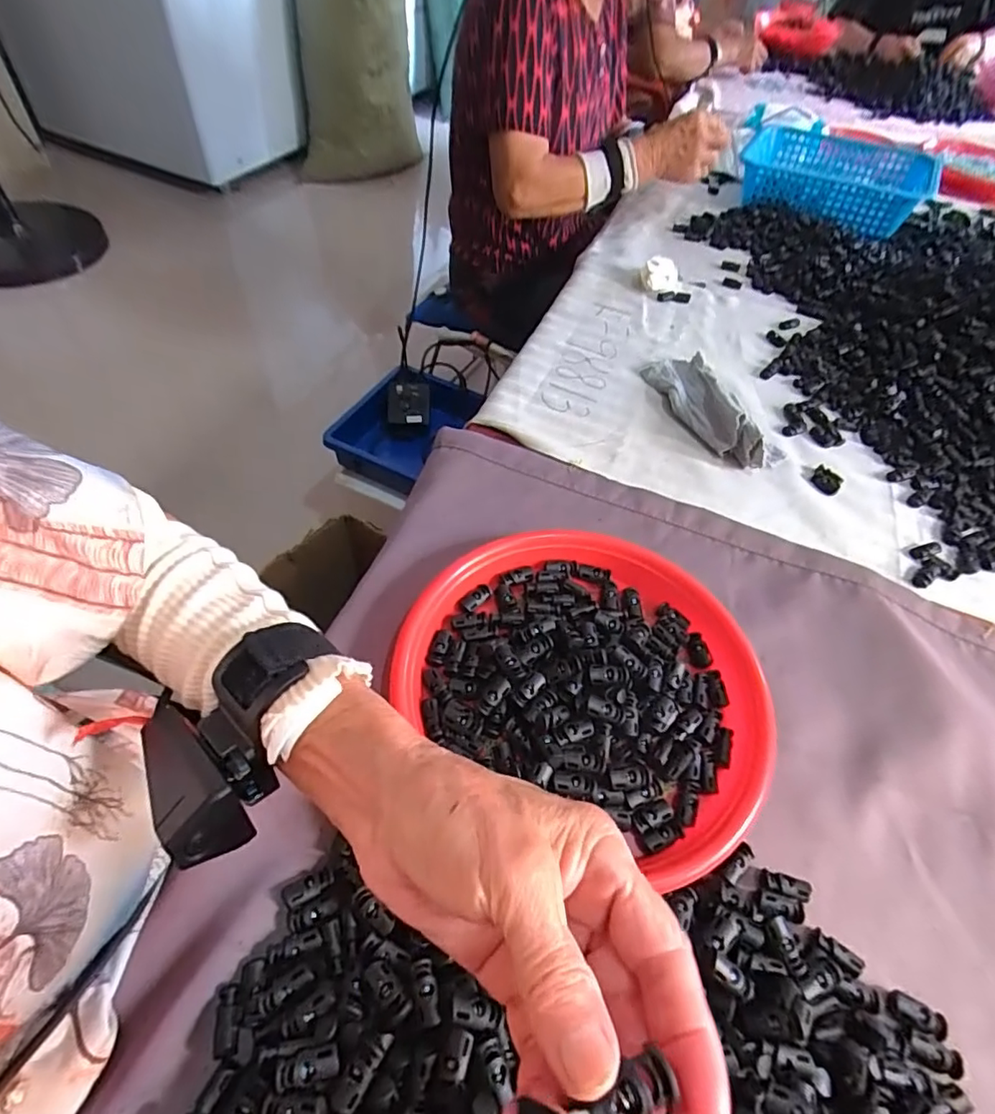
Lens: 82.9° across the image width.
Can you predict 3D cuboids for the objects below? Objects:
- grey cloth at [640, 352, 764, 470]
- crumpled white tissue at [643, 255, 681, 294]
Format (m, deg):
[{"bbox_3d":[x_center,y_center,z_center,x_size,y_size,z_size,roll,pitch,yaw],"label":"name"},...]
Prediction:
[{"bbox_3d":[0.223,-0.167,0.601,0.069,0.045,0.181,-8,55,-12],"label":"grey cloth"},{"bbox_3d":[0.226,-0.385,0.771,0.055,0.038,0.056,18,54,7],"label":"crumpled white tissue"}]

